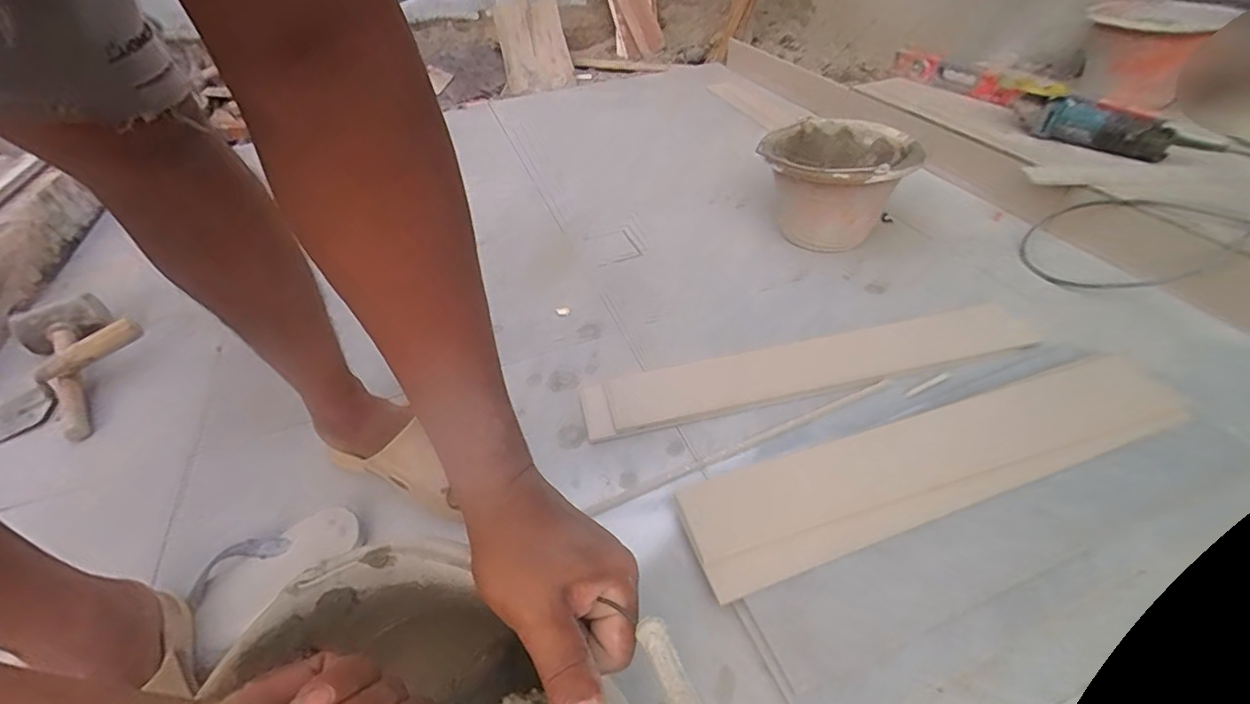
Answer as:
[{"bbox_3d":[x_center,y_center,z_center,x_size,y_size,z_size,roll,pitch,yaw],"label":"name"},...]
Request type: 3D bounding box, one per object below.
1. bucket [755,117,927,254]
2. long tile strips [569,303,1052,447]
[{"bbox_3d":[0.379,-0.292,0.972,0.232,0.183,0.248,-2,43,2],"label":"bucket"},{"bbox_3d":[0.260,0.014,0.751,0.642,0.014,0.115,-11,43,-7],"label":"long tile strips"}]

